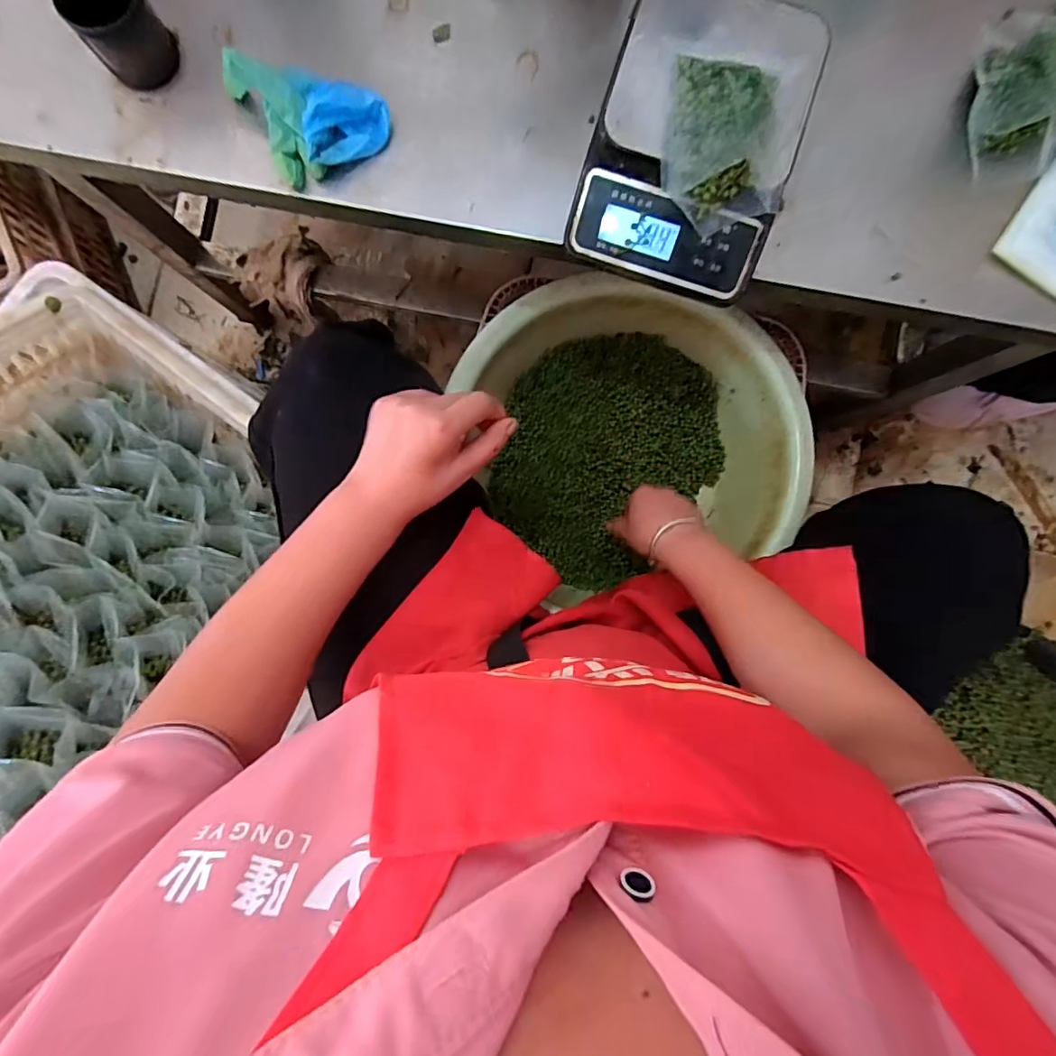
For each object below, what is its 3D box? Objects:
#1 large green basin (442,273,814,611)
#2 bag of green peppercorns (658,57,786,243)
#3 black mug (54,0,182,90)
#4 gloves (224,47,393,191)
[{"bbox_3d":[0.109,-0.108,0.616,0.332,0.126,0.324,-19,89,-1],"label":"large green basin"},{"bbox_3d":[0.139,-0.279,0.384,0.077,0.031,0.120,5,88,0],"label":"bag of green peppercorns"},{"bbox_3d":[-0.327,-0.403,0.418,0.059,0.065,0.080,-41,89,-1],"label":"black mug"},{"bbox_3d":[-0.173,-0.340,0.431,0.107,0.046,0.097,-27,89,-1],"label":"gloves"}]

